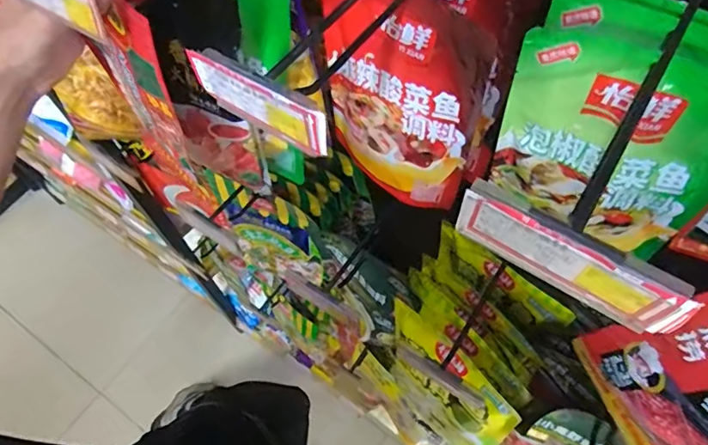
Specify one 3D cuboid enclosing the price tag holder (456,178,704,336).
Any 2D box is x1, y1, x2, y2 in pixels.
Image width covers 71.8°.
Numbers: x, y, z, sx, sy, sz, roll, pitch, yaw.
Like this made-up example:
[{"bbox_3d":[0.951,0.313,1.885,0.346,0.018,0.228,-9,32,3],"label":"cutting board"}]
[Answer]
[{"bbox_3d":[0.100,0.017,0.231,0.106,0.050,0.008,31,67,19],"label":"price tag holder"}]

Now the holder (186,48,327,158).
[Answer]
[{"bbox_3d":[-0.055,-0.071,0.295,0.094,0.047,0.010,29,66,18],"label":"holder"}]

